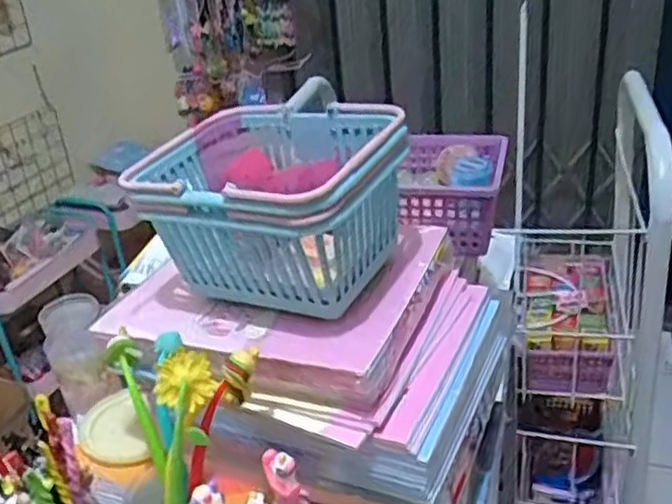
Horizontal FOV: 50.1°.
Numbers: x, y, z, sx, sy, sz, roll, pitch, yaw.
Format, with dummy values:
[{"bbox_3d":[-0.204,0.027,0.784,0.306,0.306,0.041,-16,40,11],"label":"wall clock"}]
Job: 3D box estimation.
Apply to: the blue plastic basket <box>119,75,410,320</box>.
[{"bbox_3d":[-0.040,-0.030,0.470,0.158,0.101,0.120,10,33,27],"label":"blue plastic basket"}]

